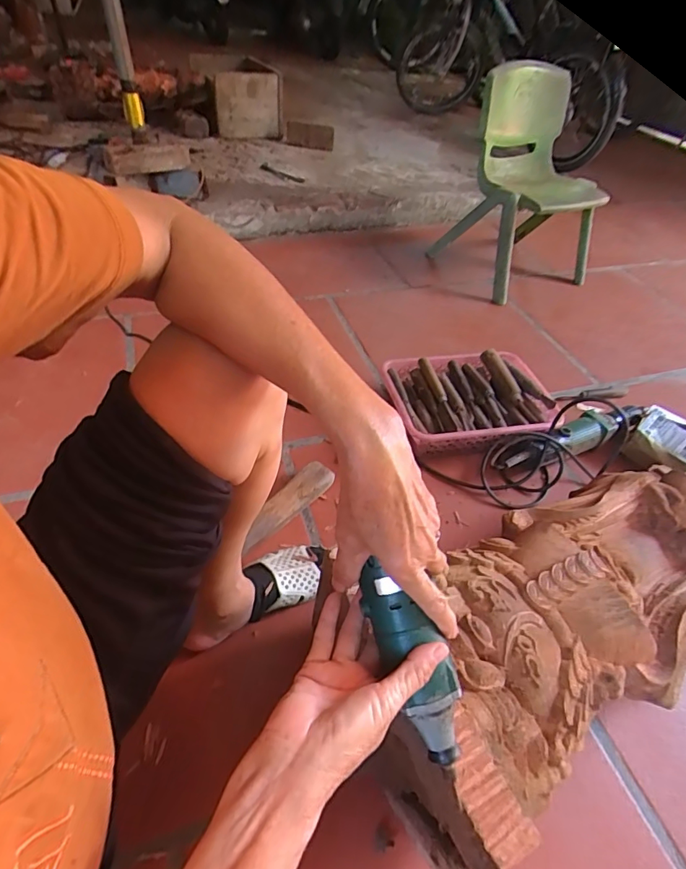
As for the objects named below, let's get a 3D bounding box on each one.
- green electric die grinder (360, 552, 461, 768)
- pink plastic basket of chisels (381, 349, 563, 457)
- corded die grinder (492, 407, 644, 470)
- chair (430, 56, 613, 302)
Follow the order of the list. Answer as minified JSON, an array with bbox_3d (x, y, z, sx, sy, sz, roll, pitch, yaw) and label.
[{"bbox_3d":[0.052,0.176,0.368,0.040,0.052,0.165,-22,88,-25],"label":"green electric die grinder"},{"bbox_3d":[0.250,-0.068,0.955,0.301,0.078,0.234,-4,48,-11],"label":"pink plastic basket of chisels"},{"bbox_3d":[0.449,0.008,0.931,0.384,0.071,0.067,-21,53,-24],"label":"corded die grinder"},{"bbox_3d":[0.491,-0.683,1.287,0.383,0.455,0.319,-20,53,-24],"label":"chair"}]

